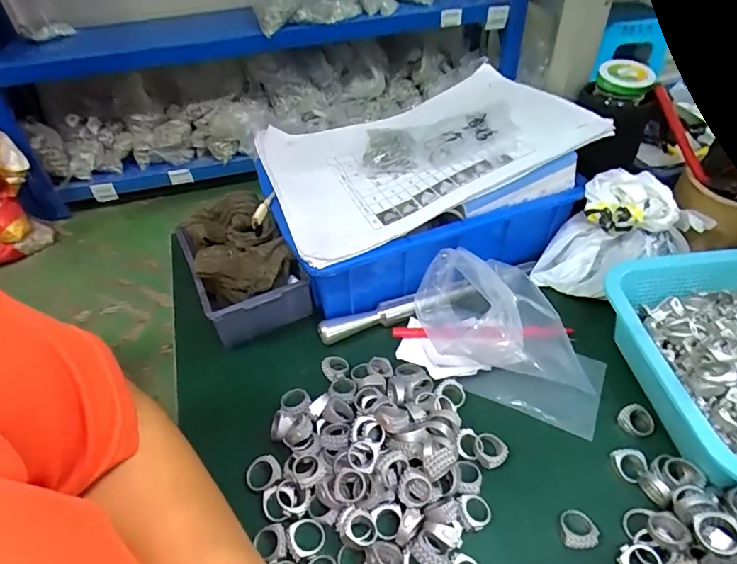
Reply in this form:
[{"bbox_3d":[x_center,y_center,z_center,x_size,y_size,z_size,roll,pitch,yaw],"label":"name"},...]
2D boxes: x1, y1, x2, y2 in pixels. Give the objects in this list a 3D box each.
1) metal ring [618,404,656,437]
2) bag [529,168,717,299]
[{"bbox_3d":[0.209,0.107,0.362,0.025,0.005,0.024,-2,44,2],"label":"metal ring"},{"bbox_3d":[0.233,-0.045,0.442,0.135,0.089,0.083,-15,45,-12],"label":"bag"}]

